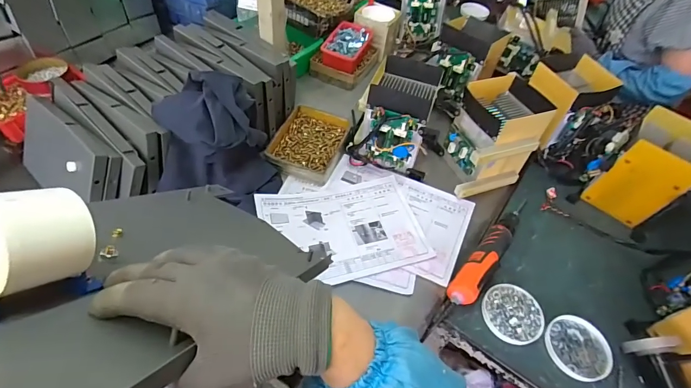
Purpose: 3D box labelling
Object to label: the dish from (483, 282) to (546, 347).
[{"bbox_3d":[0.283,0.202,0.637,0.098,0.014,0.099,3,51,-4],"label":"dish"}]

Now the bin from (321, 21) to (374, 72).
[{"bbox_3d":[0.002,-0.396,1.019,0.111,0.051,0.169,16,51,7],"label":"bin"}]

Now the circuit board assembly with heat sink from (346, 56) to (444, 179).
[{"bbox_3d":[0.104,-0.158,0.797,0.167,0.170,0.186,12,51,4],"label":"circuit board assembly with heat sink"}]

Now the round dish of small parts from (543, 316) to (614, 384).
[{"bbox_3d":[0.383,0.253,0.619,0.097,0.015,0.099,3,51,-4],"label":"round dish of small parts"}]

